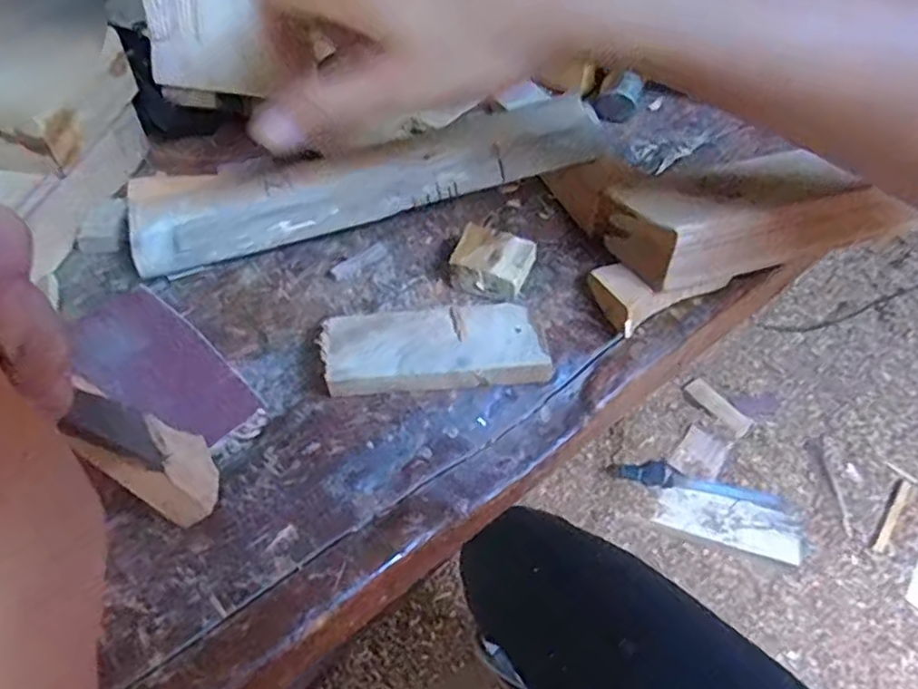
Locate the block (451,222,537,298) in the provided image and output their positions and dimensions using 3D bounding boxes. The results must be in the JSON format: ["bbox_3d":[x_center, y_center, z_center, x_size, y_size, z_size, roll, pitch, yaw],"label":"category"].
[{"bbox_3d":[0.018,-0.042,0.349,0.038,0.016,0.033,17,53,13],"label":"block"}]

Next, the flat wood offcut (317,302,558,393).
[{"bbox_3d":[-0.011,0.003,0.318,0.100,0.015,0.043,-5,51,-4],"label":"flat wood offcut"}]

